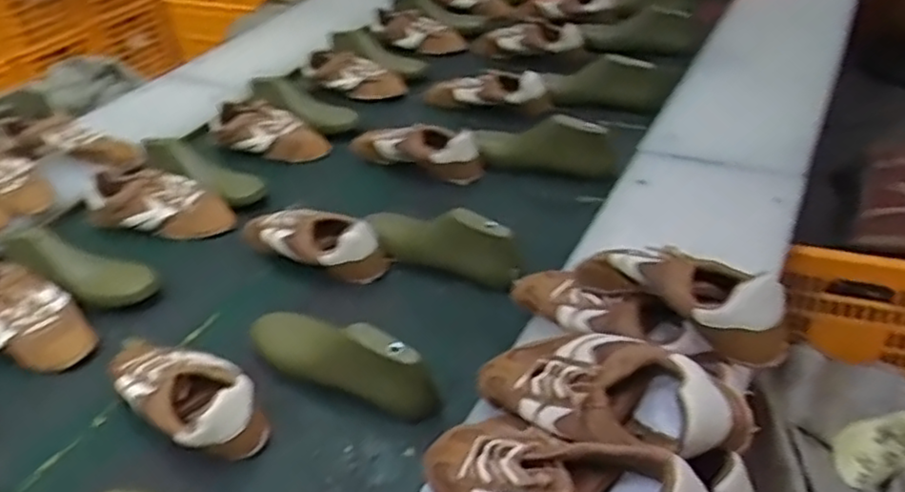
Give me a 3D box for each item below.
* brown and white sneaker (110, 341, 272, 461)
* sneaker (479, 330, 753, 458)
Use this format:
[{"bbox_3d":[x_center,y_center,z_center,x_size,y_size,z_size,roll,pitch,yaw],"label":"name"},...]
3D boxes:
[{"bbox_3d":[-0.318,0.161,0.814,0.262,0.072,0.100,24,47,33],"label":"brown and white sneaker"},{"bbox_3d":[0.123,0.129,0.629,0.254,0.077,0.104,4,36,39],"label":"sneaker"}]

